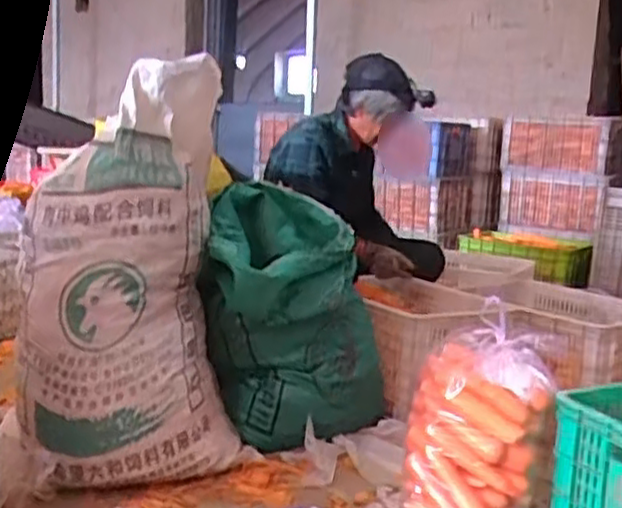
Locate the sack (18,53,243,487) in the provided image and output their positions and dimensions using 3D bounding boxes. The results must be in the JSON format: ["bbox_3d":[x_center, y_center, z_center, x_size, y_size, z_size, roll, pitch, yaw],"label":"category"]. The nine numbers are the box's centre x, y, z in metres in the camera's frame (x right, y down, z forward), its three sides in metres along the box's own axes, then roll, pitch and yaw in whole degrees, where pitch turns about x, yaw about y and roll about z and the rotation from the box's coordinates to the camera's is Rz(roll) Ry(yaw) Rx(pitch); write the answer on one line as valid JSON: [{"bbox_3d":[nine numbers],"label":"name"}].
[{"bbox_3d":[-0.340,0.026,1.360,0.380,0.752,0.209,-1,9,-20],"label":"sack"}]

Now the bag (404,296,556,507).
[{"bbox_3d":[0.291,0.311,1.255,0.209,0.321,0.228,10,12,42],"label":"bag"}]

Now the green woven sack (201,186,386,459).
[{"bbox_3d":[-0.070,0.124,1.592,0.320,0.499,0.366,9,11,36],"label":"green woven sack"}]

